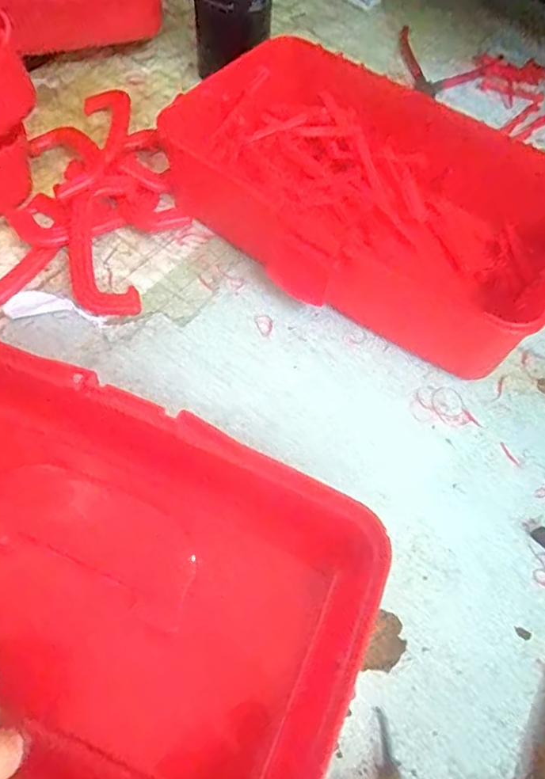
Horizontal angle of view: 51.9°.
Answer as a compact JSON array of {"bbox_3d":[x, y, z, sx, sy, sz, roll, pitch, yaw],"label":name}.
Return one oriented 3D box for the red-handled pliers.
[{"bbox_3d":[0.199,-0.382,0.662,0.124,0.007,0.115,21,61,9],"label":"red-handled pliers"}]

